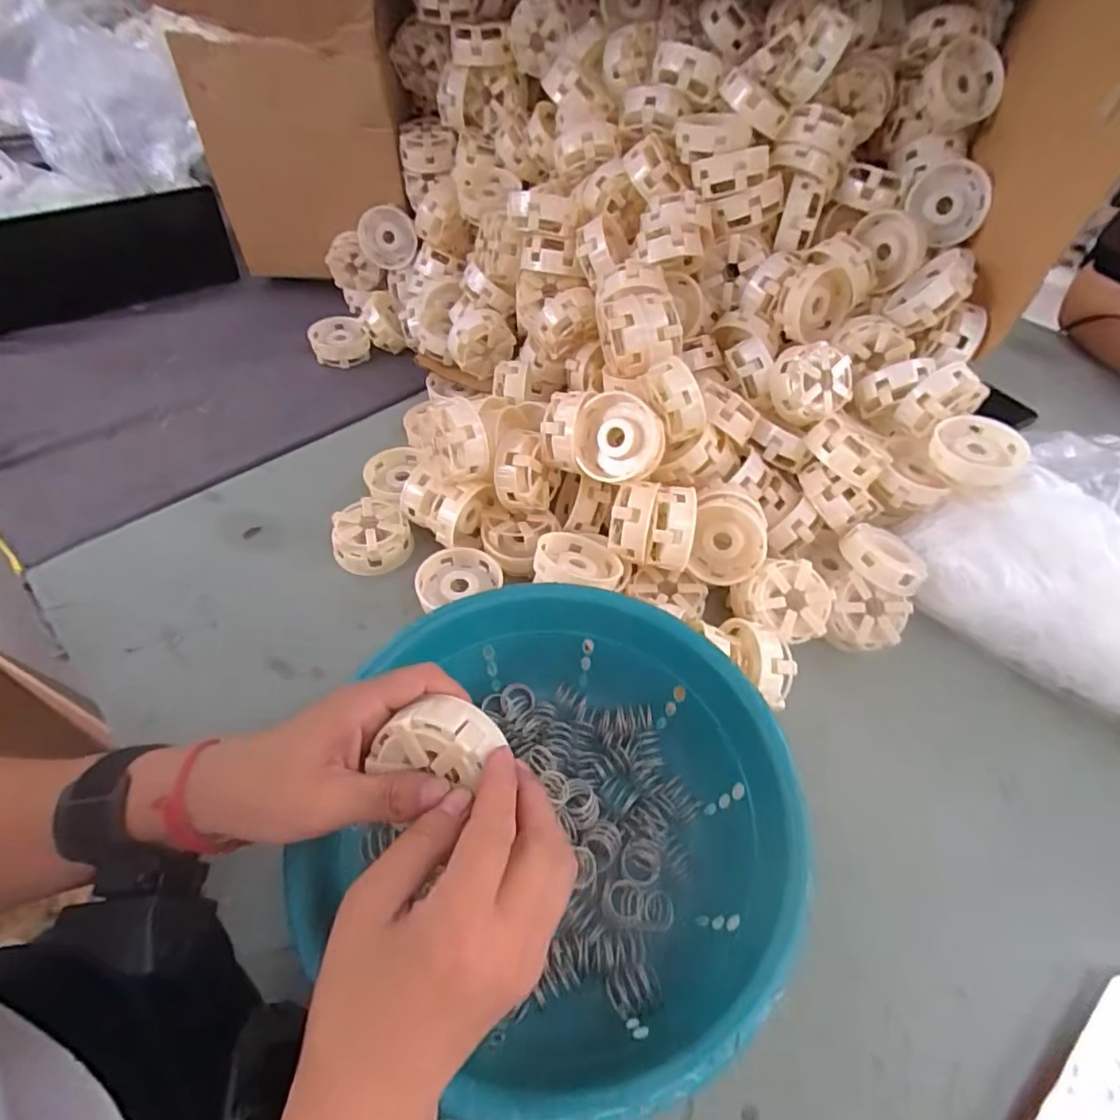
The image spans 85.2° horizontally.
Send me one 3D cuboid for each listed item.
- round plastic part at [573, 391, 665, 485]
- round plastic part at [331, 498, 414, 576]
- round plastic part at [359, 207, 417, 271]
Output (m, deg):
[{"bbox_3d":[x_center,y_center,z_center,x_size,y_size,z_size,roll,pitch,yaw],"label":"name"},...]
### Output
[{"bbox_3d":[0.048,-0.095,0.475,0.064,0.066,0.034,13,15,26],"label":"round plastic part"},{"bbox_3d":[-0.161,-0.020,0.523,0.063,0.026,0.063,2,49,-2],"label":"round plastic part"},{"bbox_3d":[-0.207,-0.386,0.733,0.075,0.067,0.019,18,51,11],"label":"round plastic part"}]

